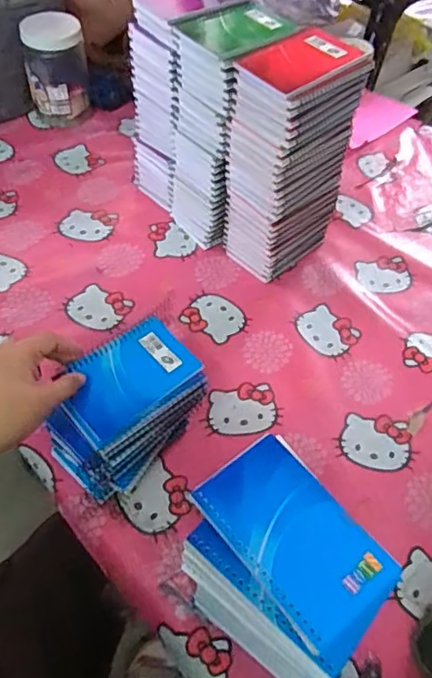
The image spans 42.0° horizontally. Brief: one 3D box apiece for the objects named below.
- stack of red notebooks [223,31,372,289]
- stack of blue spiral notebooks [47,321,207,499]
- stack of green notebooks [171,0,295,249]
[{"bbox_3d":[0.091,-0.219,0.730,0.139,0.287,0.094,-33,61,-25],"label":"stack of red notebooks"},{"bbox_3d":[-0.092,0.073,0.592,0.098,0.099,0.152,37,56,23],"label":"stack of blue spiral notebooks"},{"bbox_3d":[0.014,-0.277,0.767,0.110,0.299,0.117,-31,60,-24],"label":"stack of green notebooks"}]

